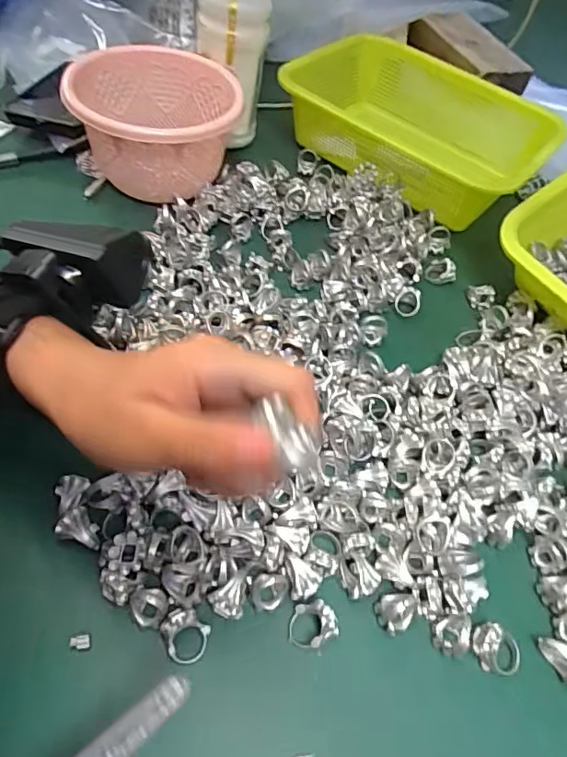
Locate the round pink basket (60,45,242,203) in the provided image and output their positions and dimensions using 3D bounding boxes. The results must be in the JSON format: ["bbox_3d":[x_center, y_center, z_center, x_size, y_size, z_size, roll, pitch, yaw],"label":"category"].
[{"bbox_3d":[-0.112,-0.222,0.465,0.138,0.084,0.146,-2,55,-9],"label":"round pink basket"}]

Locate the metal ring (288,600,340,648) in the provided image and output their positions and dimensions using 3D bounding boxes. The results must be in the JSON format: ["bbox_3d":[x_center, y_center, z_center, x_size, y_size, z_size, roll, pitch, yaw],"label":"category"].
[{"bbox_3d":[0.015,0.133,0.280,0.025,0.017,0.022,-13,58,-16],"label":"metal ring"}]

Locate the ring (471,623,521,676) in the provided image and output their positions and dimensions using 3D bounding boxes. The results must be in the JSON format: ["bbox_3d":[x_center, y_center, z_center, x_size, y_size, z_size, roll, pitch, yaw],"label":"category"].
[{"bbox_3d":[0.117,0.149,0.286,0.026,0.015,0.022,16,55,4],"label":"ring"}]

